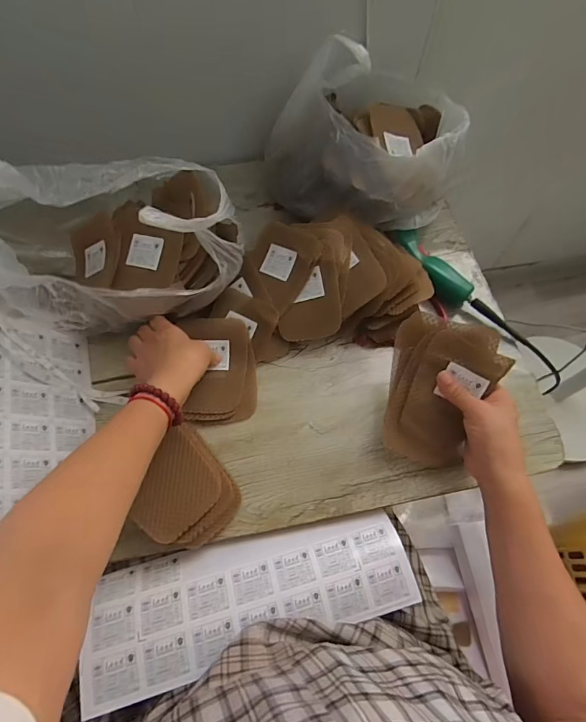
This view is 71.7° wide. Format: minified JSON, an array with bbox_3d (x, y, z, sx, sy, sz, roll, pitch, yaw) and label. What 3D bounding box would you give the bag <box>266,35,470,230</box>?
[{"bbox_3d":[0.093,-0.304,0.556,0.262,0.199,0.170,16,64,6],"label":"bag"}]

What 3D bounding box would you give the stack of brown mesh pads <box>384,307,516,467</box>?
[{"bbox_3d":[0.164,0.035,0.461,0.113,0.020,0.162,16,99,17],"label":"stack of brown mesh pads"}]

